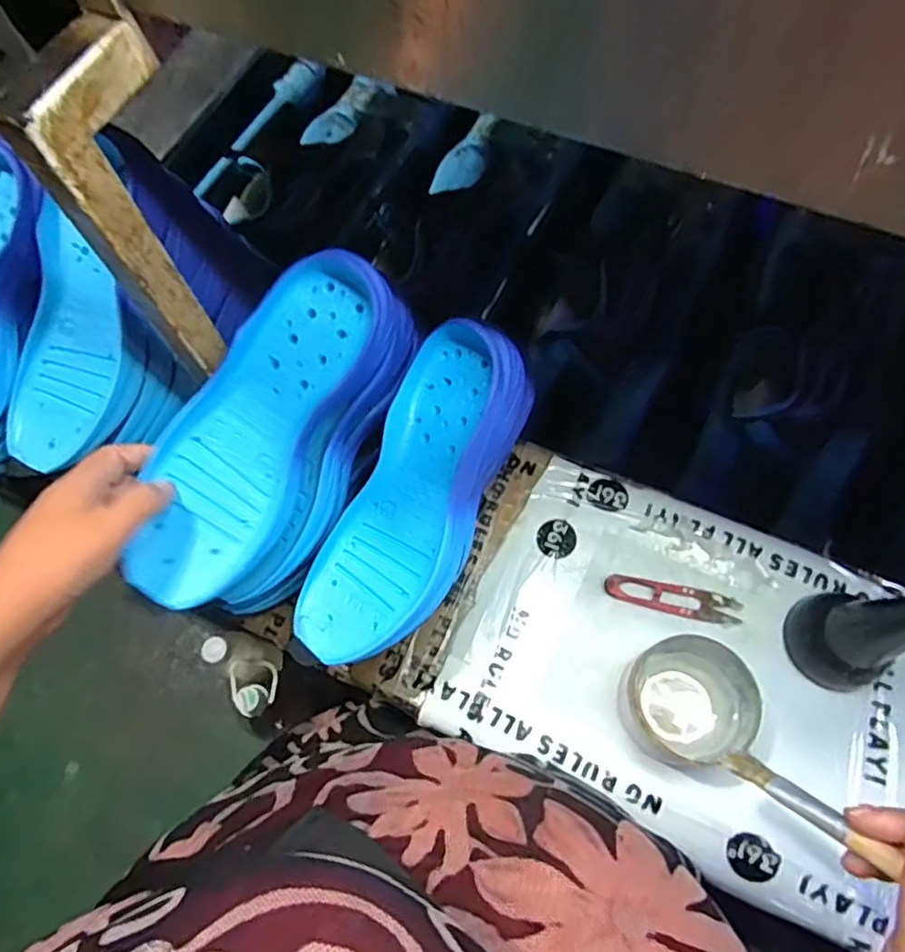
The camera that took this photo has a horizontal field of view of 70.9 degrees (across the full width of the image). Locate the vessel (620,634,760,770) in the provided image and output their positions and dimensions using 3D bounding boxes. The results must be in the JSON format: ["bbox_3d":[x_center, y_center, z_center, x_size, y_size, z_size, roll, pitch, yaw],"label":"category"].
[{"bbox_3d":[0.163,0.158,0.446,0.079,0.054,0.079,-1,68,2],"label":"vessel"}]

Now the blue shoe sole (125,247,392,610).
[{"bbox_3d":[-0.126,-0.031,0.411,0.088,0.037,0.240,32,93,15],"label":"blue shoe sole"}]

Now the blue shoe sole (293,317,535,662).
[{"bbox_3d":[-0.024,0.017,0.437,0.093,0.033,0.240,28,93,14],"label":"blue shoe sole"}]

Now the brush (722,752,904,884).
[{"bbox_3d":[0.188,0.165,0.277,0.012,0.011,0.155,-42,29,-16],"label":"brush"}]

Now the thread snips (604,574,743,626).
[{"bbox_3d":[0.173,0.096,0.498,0.103,0.005,0.023,14,69,8],"label":"thread snips"}]

